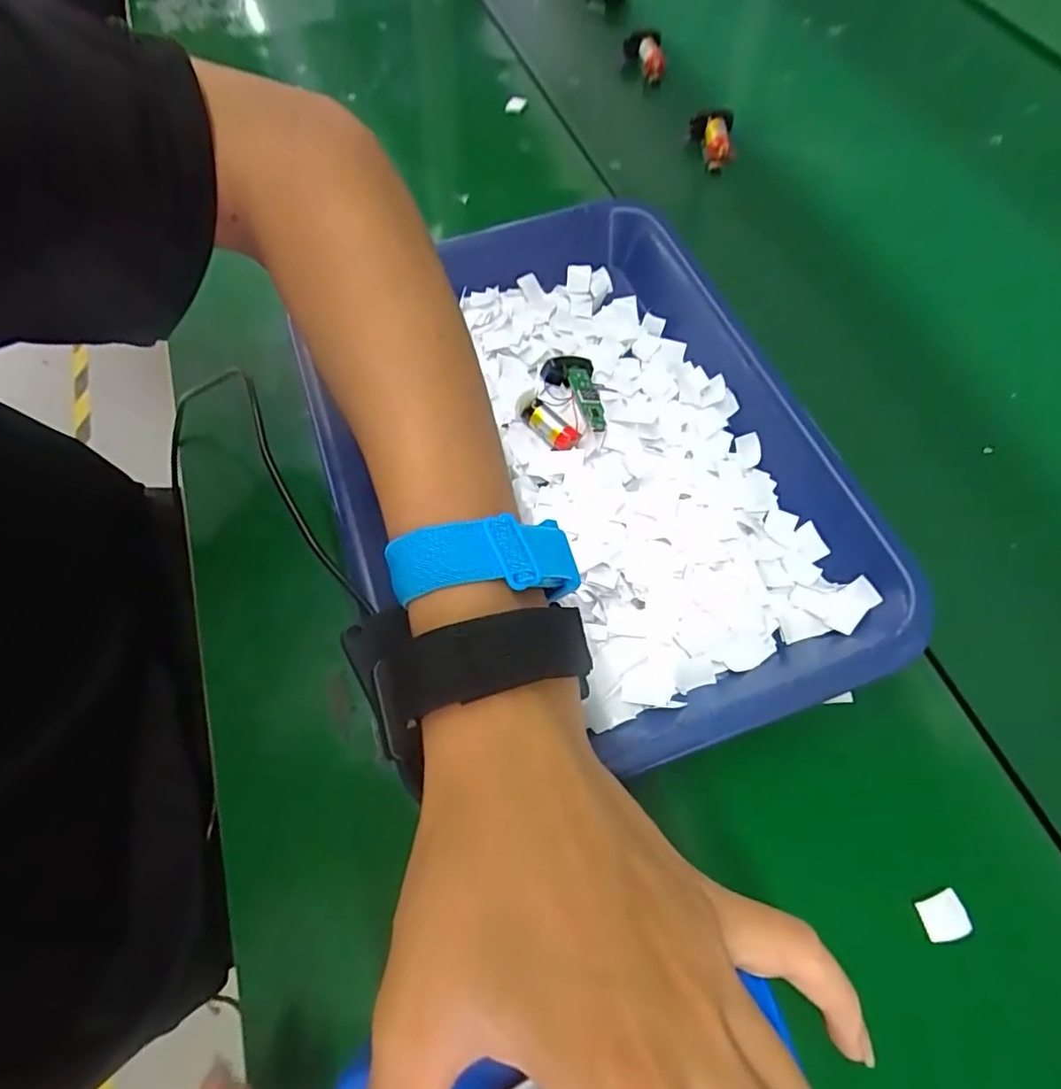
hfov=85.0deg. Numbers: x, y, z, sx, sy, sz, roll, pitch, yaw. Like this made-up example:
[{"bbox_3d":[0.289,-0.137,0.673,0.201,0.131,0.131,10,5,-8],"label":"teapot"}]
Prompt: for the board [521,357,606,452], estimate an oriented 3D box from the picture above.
[{"bbox_3d":[0.018,-0.082,0.332,0.042,0.015,0.054,-7,64,1],"label":"board"}]

